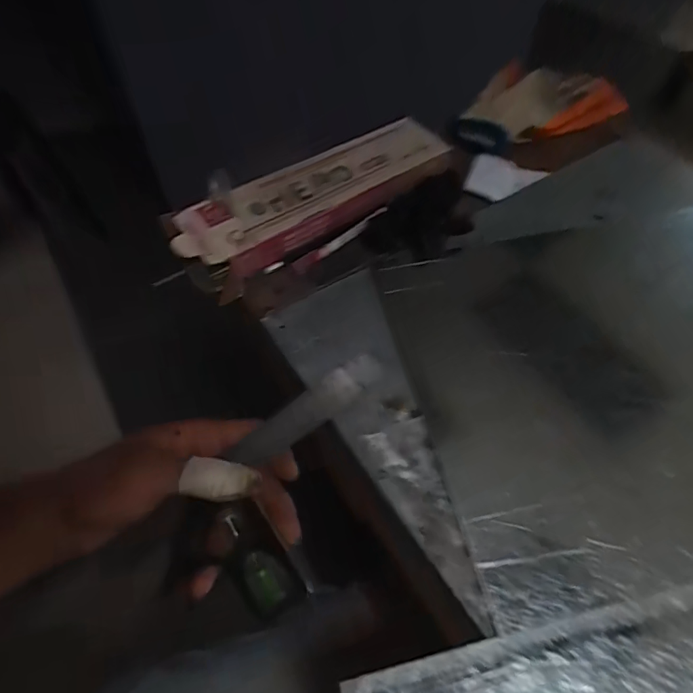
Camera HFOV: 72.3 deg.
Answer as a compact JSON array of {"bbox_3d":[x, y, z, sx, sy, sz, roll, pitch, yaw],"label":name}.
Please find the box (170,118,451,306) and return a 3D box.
[{"bbox_3d":[-0.031,-0.172,0.536,0.332,0.044,0.107,-36,60,-24],"label":"box"}]

